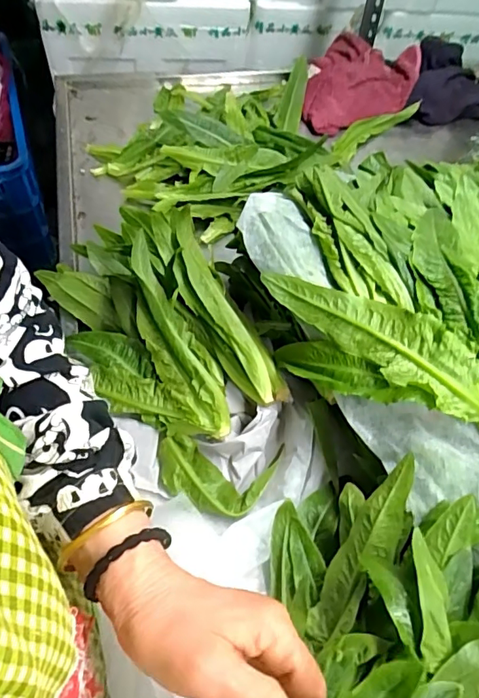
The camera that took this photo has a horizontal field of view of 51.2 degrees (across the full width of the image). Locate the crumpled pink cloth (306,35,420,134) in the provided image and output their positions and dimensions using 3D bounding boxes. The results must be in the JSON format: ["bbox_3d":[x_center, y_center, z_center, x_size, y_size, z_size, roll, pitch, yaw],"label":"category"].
[{"bbox_3d":[0.211,-0.455,0.865,0.180,0.054,0.219,13,57,6],"label":"crumpled pink cloth"}]

